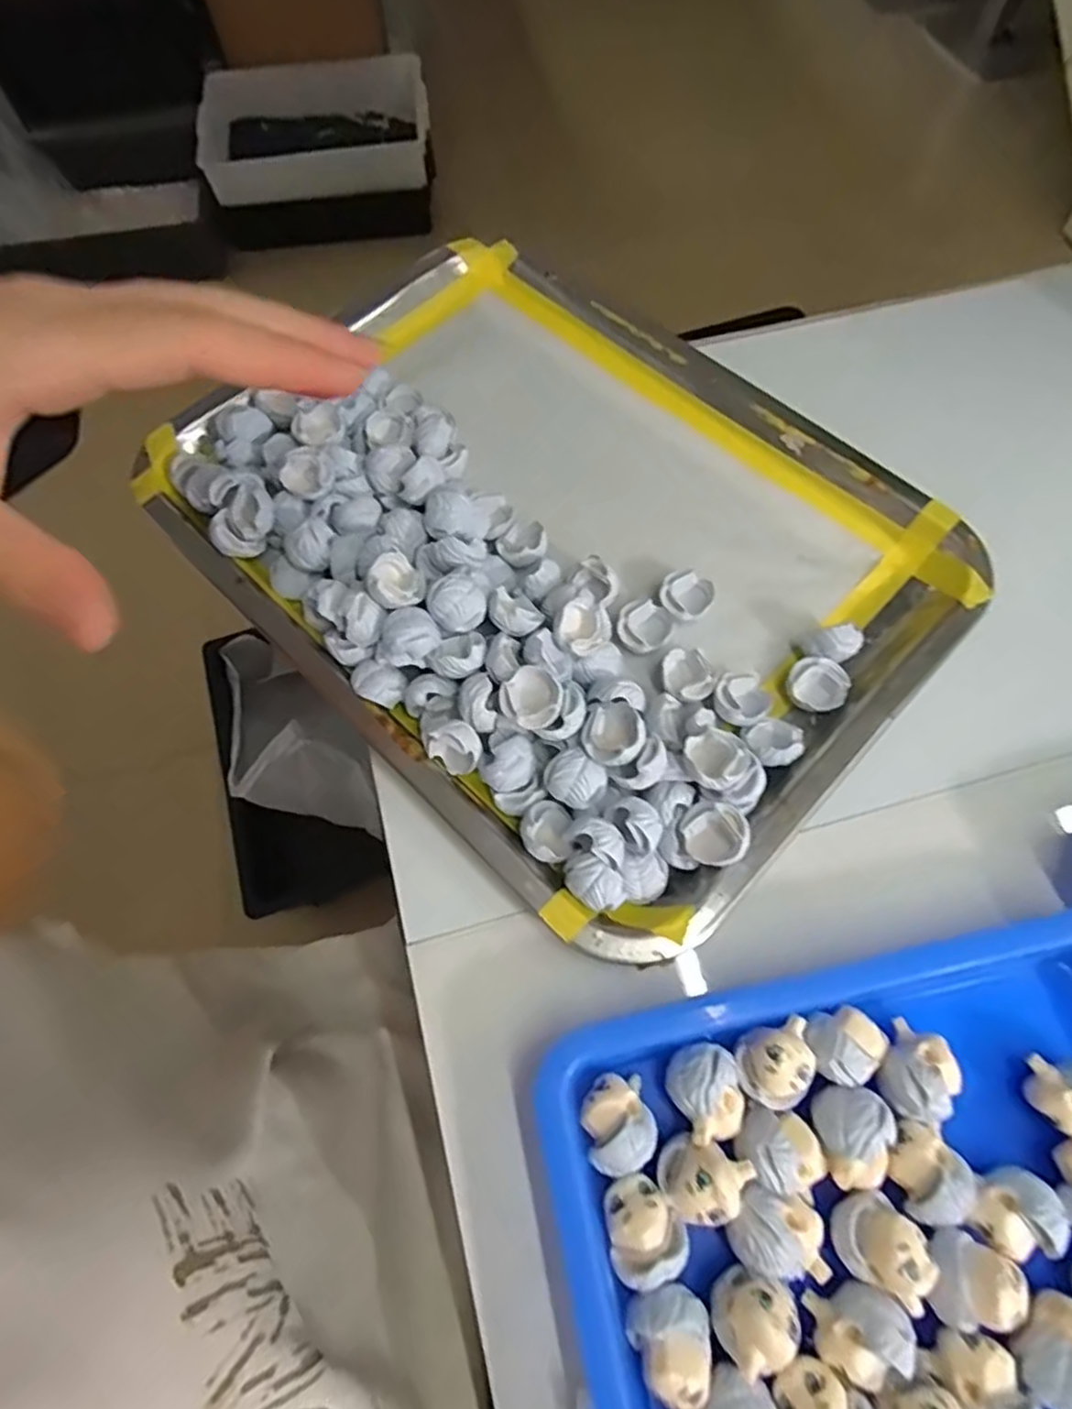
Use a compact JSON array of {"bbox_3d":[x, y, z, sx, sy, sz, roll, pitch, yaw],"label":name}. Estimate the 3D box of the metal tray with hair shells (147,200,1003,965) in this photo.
[{"bbox_3d":[0.005,-0.090,0.337,0.351,0.053,0.268,42,73,18],"label":"metal tray with hair shells"}]

